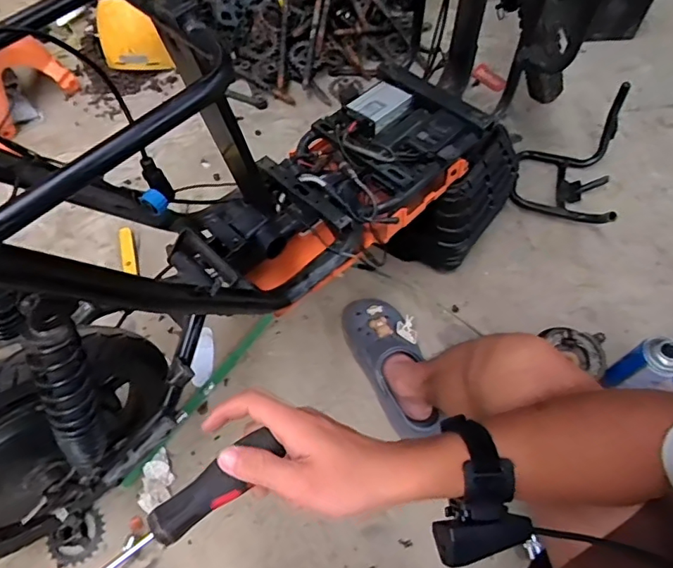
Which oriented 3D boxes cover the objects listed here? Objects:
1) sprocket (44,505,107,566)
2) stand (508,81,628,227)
[{"bbox_3d":[-0.402,0.394,0.785,0.087,0.018,0.070,-34,67,-17],"label":"sprocket"},{"bbox_3d":[0.501,-0.273,1.068,0.197,0.162,0.302,20,63,10],"label":"stand"}]

